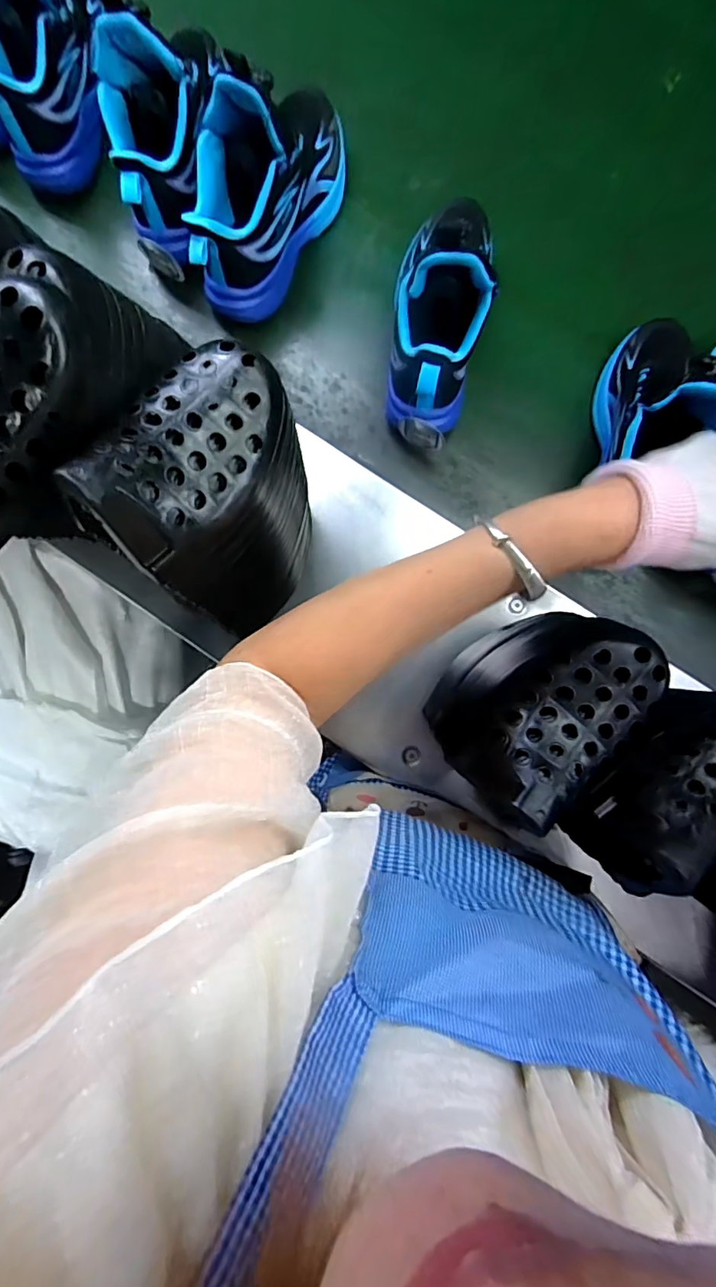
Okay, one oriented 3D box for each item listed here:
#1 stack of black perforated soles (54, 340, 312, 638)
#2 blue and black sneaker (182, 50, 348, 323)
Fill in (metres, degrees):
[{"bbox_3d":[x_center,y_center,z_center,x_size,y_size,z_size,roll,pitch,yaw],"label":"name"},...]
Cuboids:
[{"bbox_3d":[-0.089,-0.097,0.361,0.077,0.220,0.153,23,87,3],"label":"stack of black perforated soles"},{"bbox_3d":[-0.084,-0.433,0.468,0.078,0.143,0.226,30,88,3],"label":"blue and black sneaker"}]

